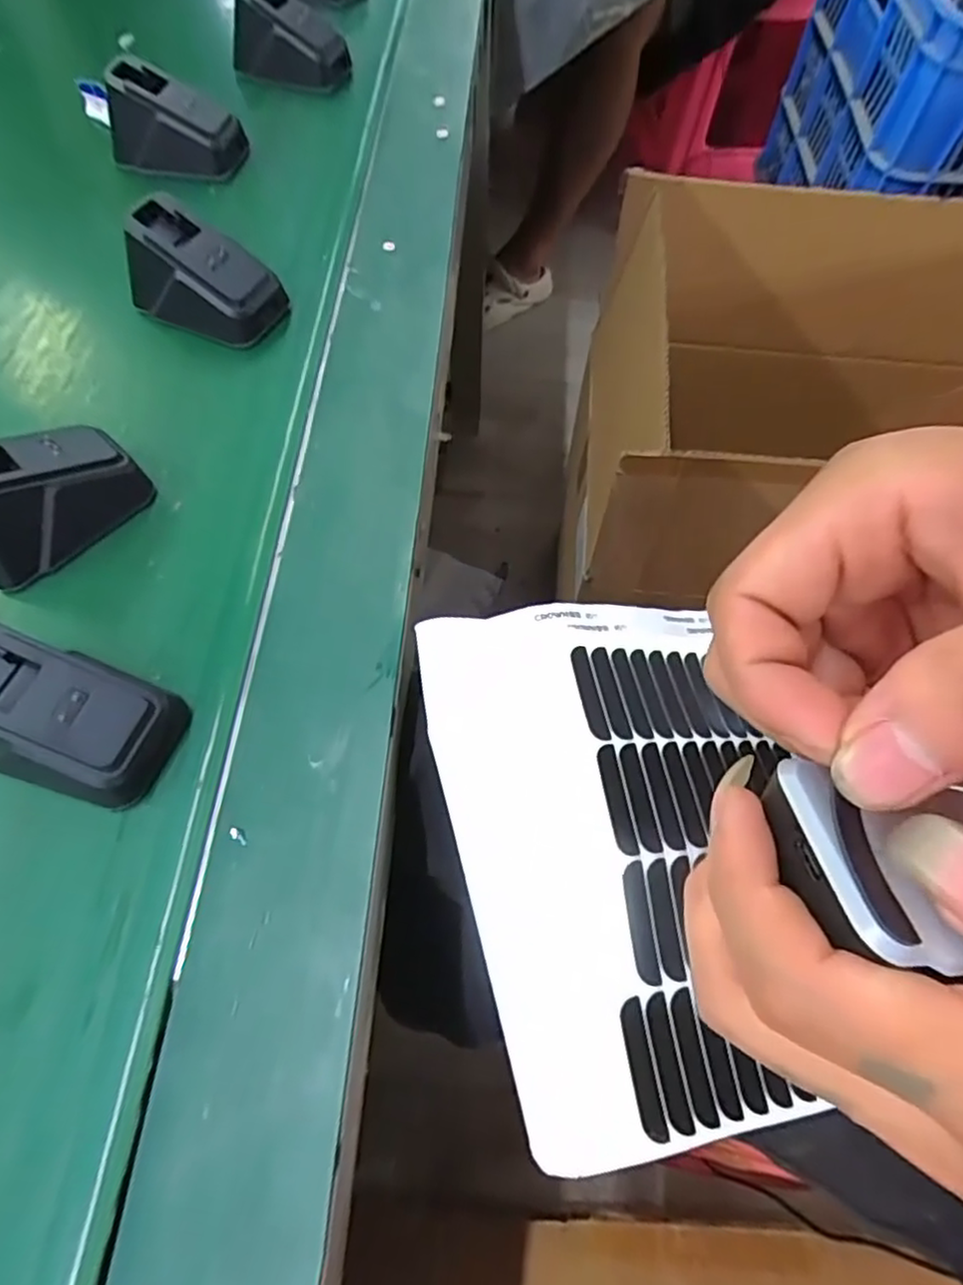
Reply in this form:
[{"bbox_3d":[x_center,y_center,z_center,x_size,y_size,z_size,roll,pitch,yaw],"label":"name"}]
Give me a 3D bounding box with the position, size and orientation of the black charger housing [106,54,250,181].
[{"bbox_3d":[-0.171,-0.287,0.374,0.072,0.040,0.044,3,64,1],"label":"black charger housing"}]

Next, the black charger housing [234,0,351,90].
[{"bbox_3d":[-0.121,-0.382,0.421,0.065,0.041,0.035,20,65,9],"label":"black charger housing"}]

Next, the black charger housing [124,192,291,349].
[{"bbox_3d":[-0.131,-0.171,0.313,0.065,0.040,0.040,21,65,9],"label":"black charger housing"}]

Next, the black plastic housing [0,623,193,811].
[{"bbox_3d":[-0.134,0.022,0.212,0.058,0.042,0.041,21,65,10],"label":"black plastic housing"}]

